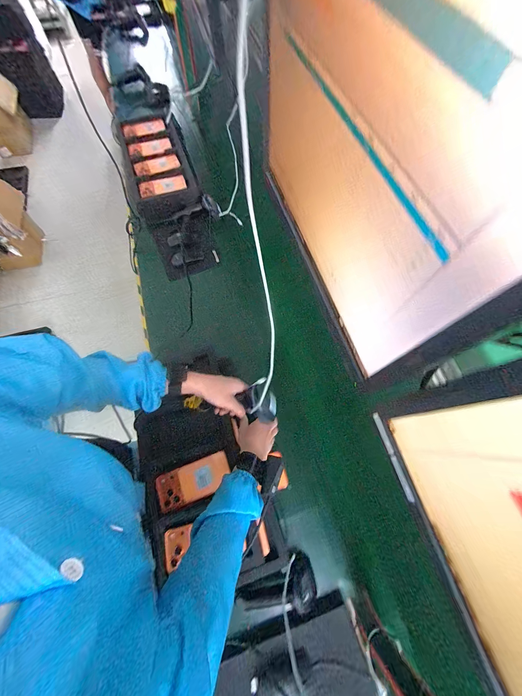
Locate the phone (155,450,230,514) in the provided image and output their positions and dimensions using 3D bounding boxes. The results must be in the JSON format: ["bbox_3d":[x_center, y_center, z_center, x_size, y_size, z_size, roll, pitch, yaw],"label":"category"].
[{"bbox_3d":[-0.151,0.302,0.562,0.160,0.010,0.078,-18,71,-9],"label":"phone"}]

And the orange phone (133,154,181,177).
[{"bbox_3d":[-0.381,-0.668,0.903,0.158,0.014,0.064,-19,71,-10],"label":"orange phone"}]

